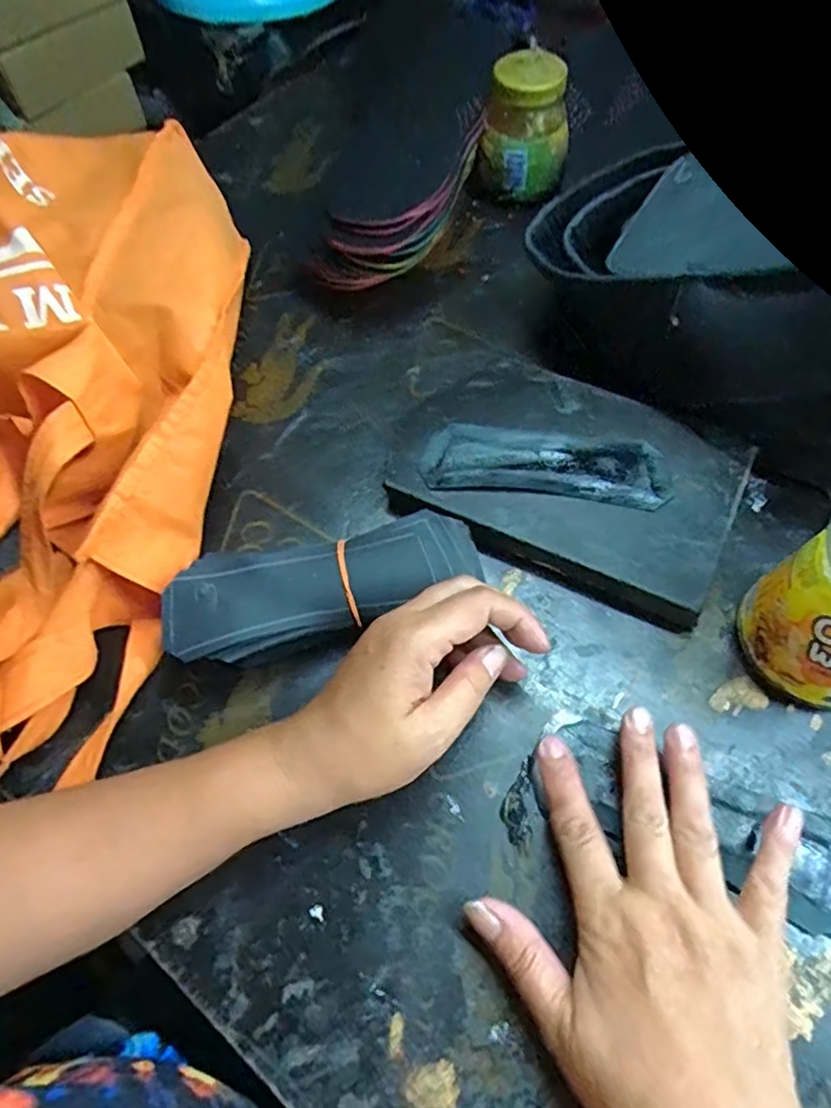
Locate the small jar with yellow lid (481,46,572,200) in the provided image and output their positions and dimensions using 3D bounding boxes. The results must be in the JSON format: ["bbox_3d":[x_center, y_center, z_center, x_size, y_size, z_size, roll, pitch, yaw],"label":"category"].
[{"bbox_3d":[0.091,-0.340,0.517,0.064,0.096,0.063,-1,62,2],"label":"small jar with yellow lid"}]

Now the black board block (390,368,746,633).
[{"bbox_3d":[0.095,-0.050,0.400,0.198,0.025,0.135,21,65,13],"label":"black board block"}]

